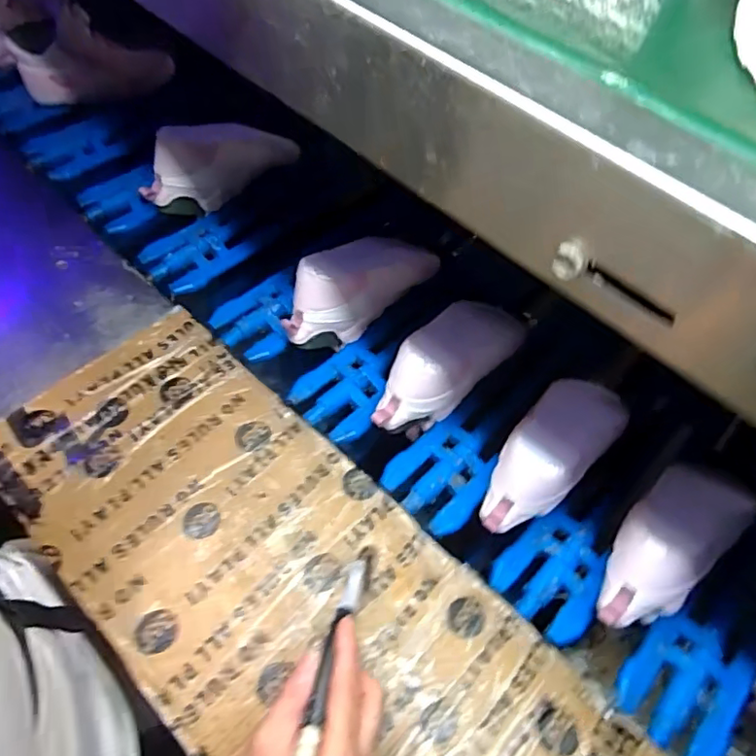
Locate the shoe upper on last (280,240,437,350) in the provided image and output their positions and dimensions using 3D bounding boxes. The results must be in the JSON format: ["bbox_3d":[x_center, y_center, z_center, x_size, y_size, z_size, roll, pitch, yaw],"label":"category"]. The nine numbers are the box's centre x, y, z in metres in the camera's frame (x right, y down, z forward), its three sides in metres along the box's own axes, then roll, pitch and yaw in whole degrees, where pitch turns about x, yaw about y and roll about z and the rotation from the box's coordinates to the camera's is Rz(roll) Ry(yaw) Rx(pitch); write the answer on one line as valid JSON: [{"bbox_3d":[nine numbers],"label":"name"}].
[{"bbox_3d":[-0.022,-0.108,0.673,0.209,0.093,0.072,-32,63,-33],"label":"shoe upper on last"}]

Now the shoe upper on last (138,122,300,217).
[{"bbox_3d":[-0.216,-0.289,0.760,0.198,0.088,0.097,-36,67,-22],"label":"shoe upper on last"}]

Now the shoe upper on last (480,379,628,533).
[{"bbox_3d":[0.171,0.066,0.565,0.079,0.092,0.208,39,64,18],"label":"shoe upper on last"}]

